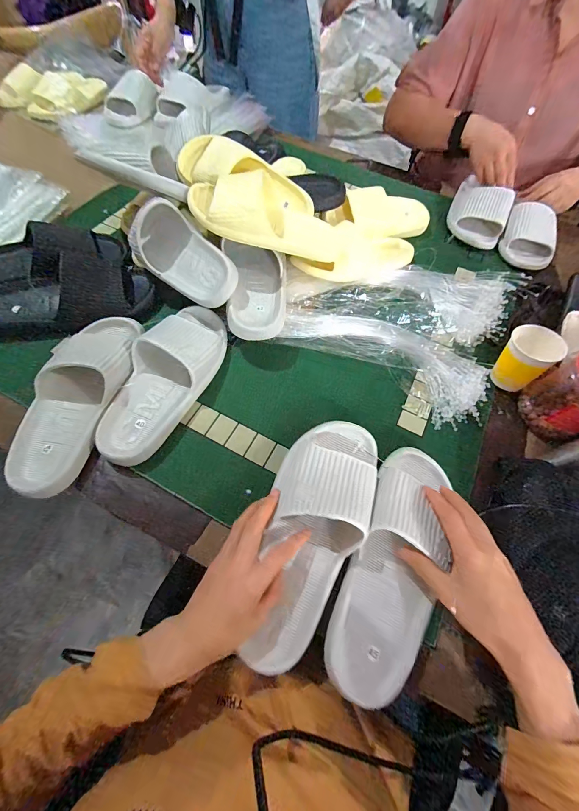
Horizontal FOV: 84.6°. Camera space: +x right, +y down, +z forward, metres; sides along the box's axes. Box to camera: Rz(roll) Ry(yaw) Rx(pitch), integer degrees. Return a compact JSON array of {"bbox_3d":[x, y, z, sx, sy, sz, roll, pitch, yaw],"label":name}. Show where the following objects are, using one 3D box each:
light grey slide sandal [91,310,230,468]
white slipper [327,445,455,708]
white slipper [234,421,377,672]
[{"bbox_3d":[-0.174,-0.041,0.455,0.099,0.067,0.256,21,63,8],"label":"light grey slide sandal"},{"bbox_3d":[0.118,0.171,0.361,0.096,0.063,0.267,20,72,8],"label":"white slipper"},{"bbox_3d":[0.030,0.142,0.364,0.116,0.068,0.280,17,71,6],"label":"white slipper"}]

